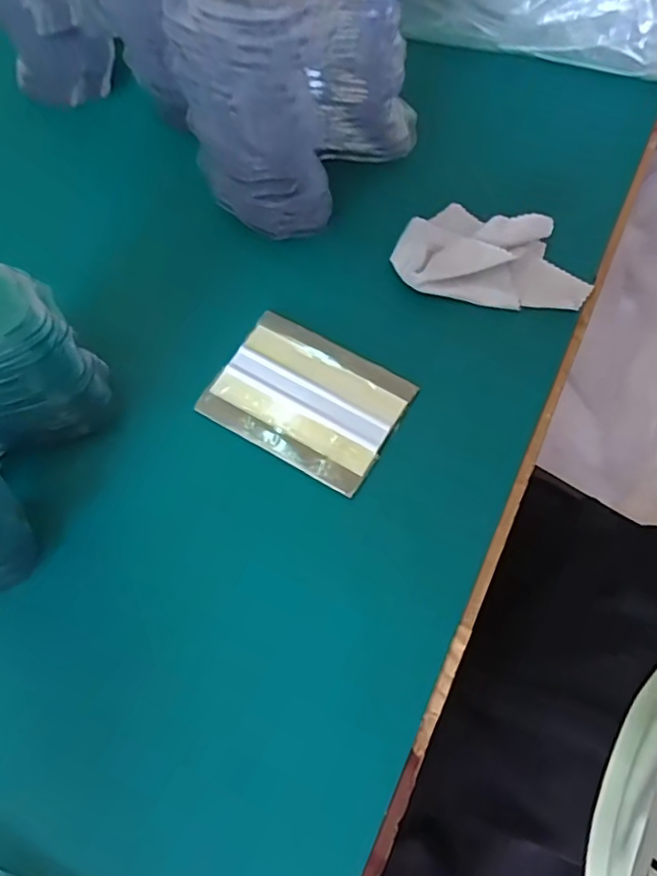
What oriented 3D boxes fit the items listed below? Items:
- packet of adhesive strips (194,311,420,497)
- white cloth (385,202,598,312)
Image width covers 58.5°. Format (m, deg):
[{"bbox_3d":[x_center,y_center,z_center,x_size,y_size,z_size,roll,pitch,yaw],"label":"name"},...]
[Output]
[{"bbox_3d":[-0.012,-0.023,0.329,0.100,0.005,0.076,29,72,12],"label":"packet of adhesive strips"},{"bbox_3d":[0.100,-0.115,0.356,0.114,0.023,0.069,8,68,4],"label":"white cloth"}]

